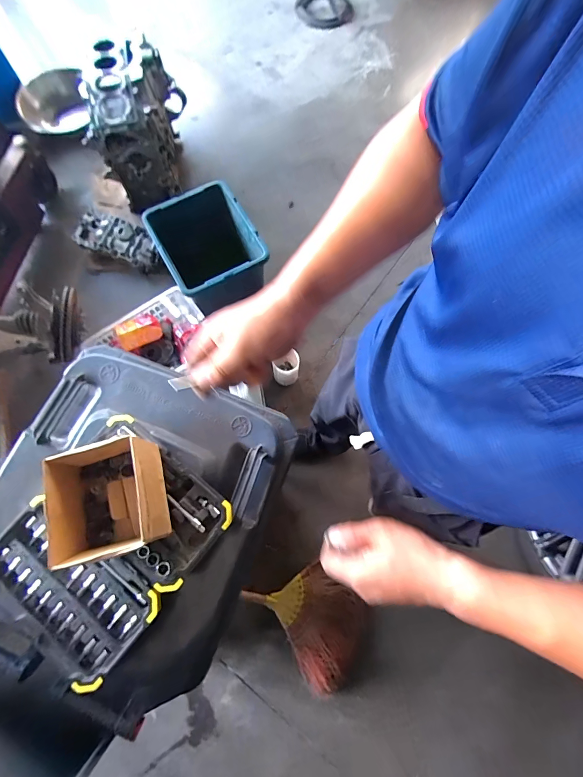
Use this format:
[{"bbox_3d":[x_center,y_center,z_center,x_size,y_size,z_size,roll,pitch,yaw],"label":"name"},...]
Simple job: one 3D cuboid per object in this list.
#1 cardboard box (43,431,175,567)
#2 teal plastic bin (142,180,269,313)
[{"bbox_3d":[-0.255,0.156,0.491,0.138,0.097,0.137,-11,75,-4],"label":"cardboard box"},{"bbox_3d":[-0.317,-0.532,1.389,0.337,0.257,0.409,-29,77,-8],"label":"teal plastic bin"}]

